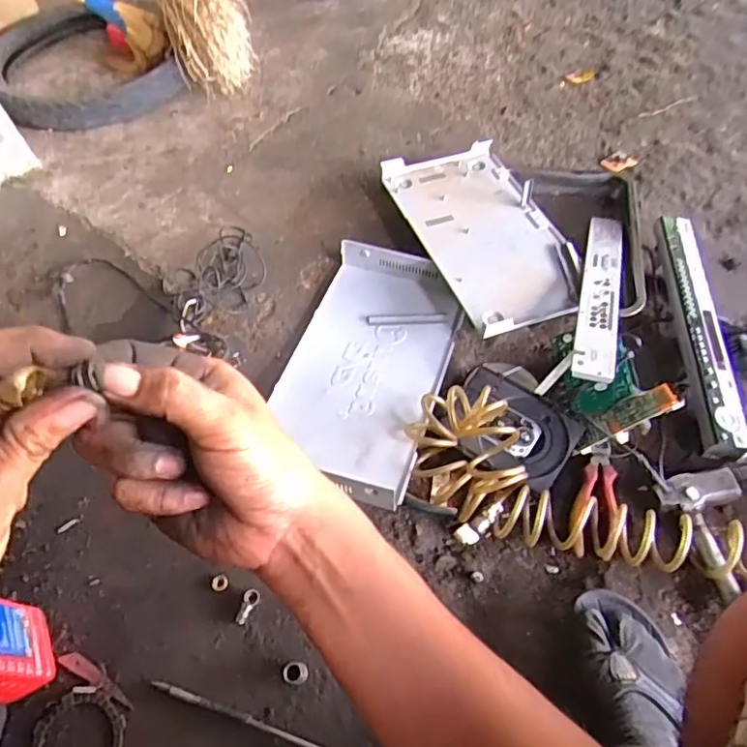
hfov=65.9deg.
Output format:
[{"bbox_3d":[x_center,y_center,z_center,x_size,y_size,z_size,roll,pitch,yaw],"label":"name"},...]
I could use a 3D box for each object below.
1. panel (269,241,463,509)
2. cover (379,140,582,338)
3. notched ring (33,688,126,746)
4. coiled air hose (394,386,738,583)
[{"bbox_3d":[-0.010,-0.023,0.895,0.237,0.058,0.444,15,61,12],"label":"panel"},{"bbox_3d":[0.198,-0.255,1.005,0.227,0.034,0.429,-20,60,-9],"label":"cover"},{"bbox_3d":[-0.354,0.444,0.691,0.113,0.009,0.109,-1,59,2],"label":"notched ring"},{"bbox_3d":[0.256,0.145,0.770,0.429,0.121,0.173,11,60,10],"label":"coiled air hose"}]

